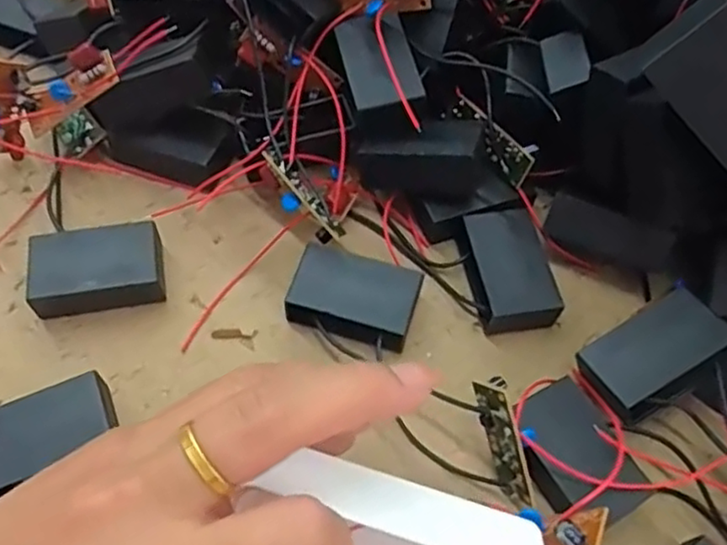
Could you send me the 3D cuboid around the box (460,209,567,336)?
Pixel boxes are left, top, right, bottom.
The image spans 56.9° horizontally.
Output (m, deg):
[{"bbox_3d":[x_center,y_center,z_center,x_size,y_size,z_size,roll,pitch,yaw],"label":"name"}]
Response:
[{"bbox_3d":[0.056,0.001,0.269,0.033,0.018,0.051,-7,59,-8],"label":"box"}]

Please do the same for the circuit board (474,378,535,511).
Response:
[{"bbox_3d":[0.046,0.058,0.221,0.005,0.014,0.046,-21,105,-16],"label":"circuit board"}]

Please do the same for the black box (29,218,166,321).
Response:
[{"bbox_3d":[-0.103,0.000,0.262,0.048,0.017,0.033,-7,59,-8],"label":"black box"}]

